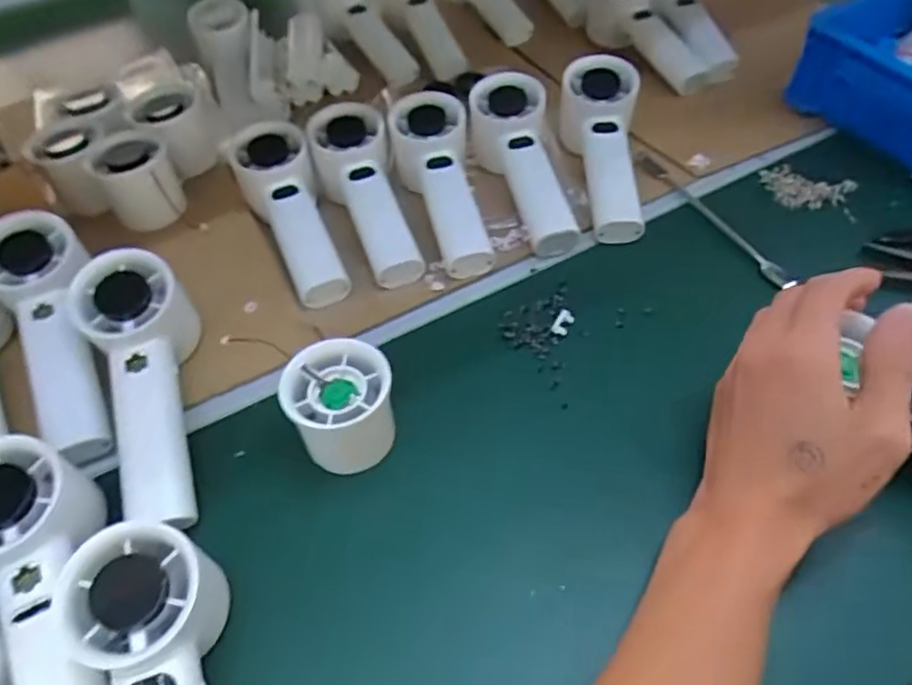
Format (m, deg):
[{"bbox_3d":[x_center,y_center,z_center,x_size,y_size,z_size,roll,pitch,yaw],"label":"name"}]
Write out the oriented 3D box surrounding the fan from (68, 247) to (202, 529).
[{"bbox_3d":[-0.171,0.026,0.374,0.056,0.043,0.157,-14,74,-8],"label":"fan"}]

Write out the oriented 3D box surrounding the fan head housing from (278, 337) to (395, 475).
[{"bbox_3d":[-0.062,0.037,0.364,0.055,0.052,0.055,12,51,14],"label":"fan head housing"}]

